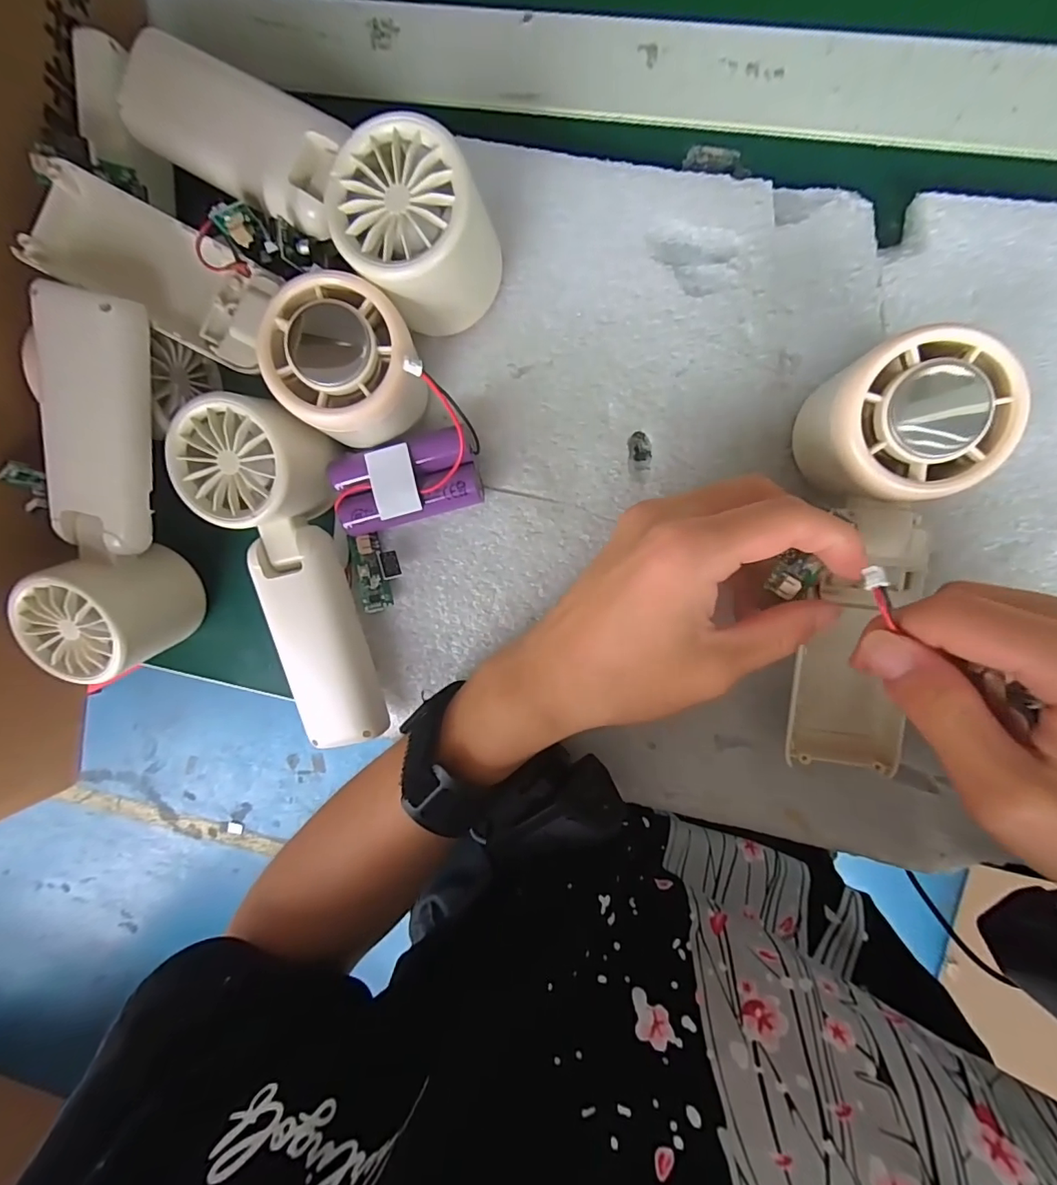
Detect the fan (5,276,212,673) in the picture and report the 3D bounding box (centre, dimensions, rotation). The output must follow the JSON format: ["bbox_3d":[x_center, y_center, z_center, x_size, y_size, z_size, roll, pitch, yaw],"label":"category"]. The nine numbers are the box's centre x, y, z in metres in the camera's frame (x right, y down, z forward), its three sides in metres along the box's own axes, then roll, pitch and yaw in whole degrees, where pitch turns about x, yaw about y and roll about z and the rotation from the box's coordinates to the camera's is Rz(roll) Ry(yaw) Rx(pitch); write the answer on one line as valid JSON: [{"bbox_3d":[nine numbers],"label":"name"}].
[{"bbox_3d":[-0.189,-0.040,0.234,0.051,0.064,0.162,12,97,6],"label":"fan"}]

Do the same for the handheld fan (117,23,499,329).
[{"bbox_3d":[-0.085,-0.174,0.213,0.164,0.061,0.059,35,99,3],"label":"handheld fan"}]

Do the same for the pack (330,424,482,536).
[{"bbox_3d":[-0.057,-0.051,0.237,0.066,0.025,0.038,-12,94,9],"label":"pack"}]

